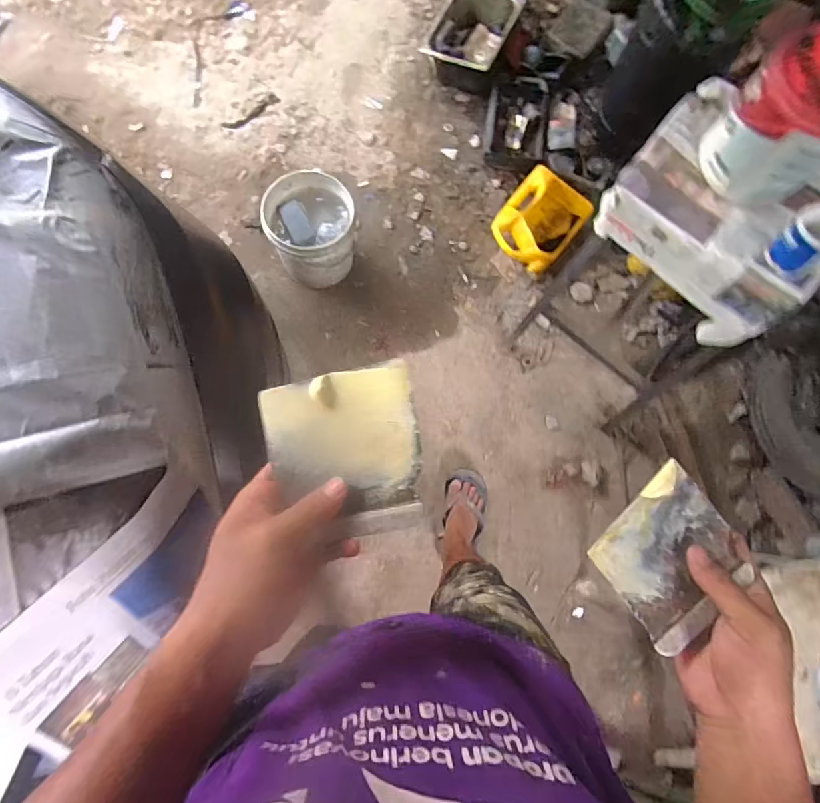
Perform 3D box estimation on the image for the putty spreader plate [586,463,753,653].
[{"bbox_3d":[0.205,0.121,0.382,0.094,0.007,0.112,43,83,6],"label":"putty spreader plate"}]

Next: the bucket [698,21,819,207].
[{"bbox_3d":[0.591,-0.437,0.766,0.156,0.201,0.164,0,77,-1],"label":"bucket"}]

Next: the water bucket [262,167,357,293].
[{"bbox_3d":[-0.289,-0.513,1.457,0.246,0.188,0.277,2,77,-1],"label":"water bucket"}]

